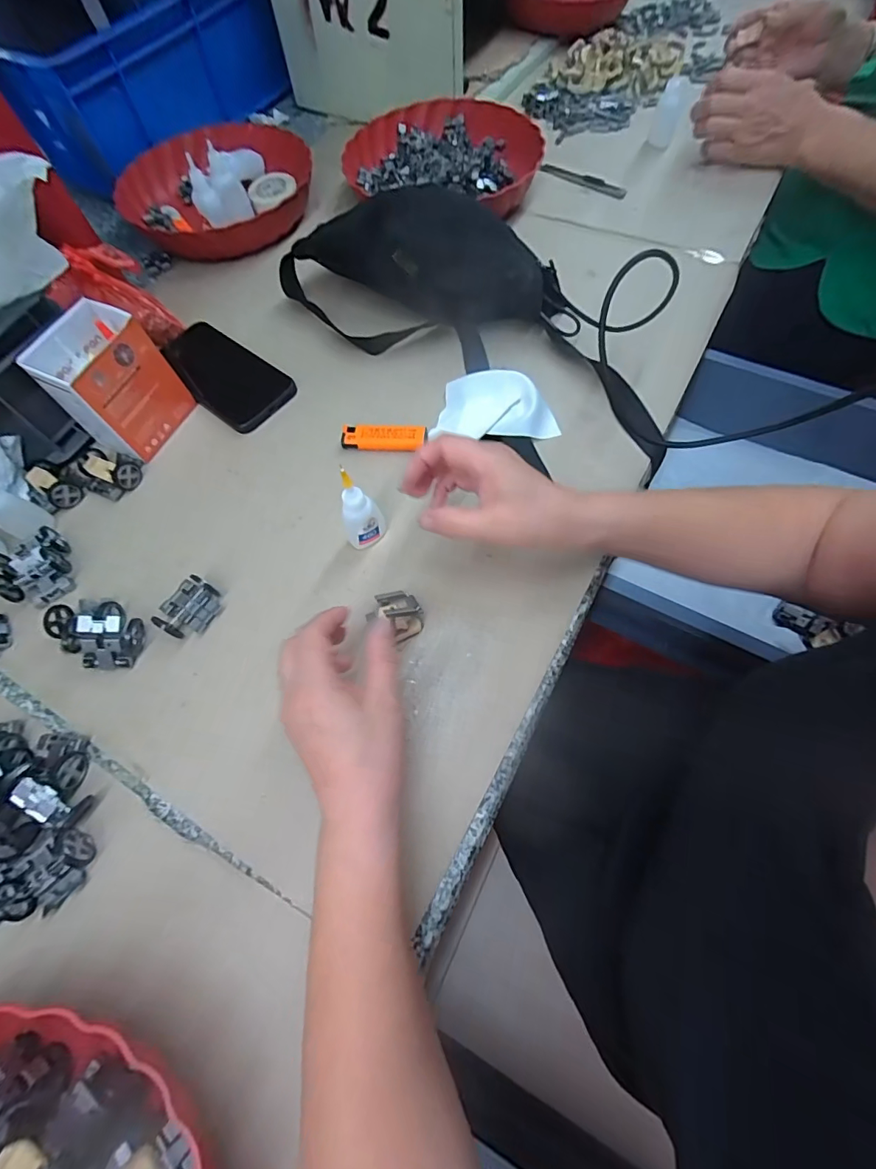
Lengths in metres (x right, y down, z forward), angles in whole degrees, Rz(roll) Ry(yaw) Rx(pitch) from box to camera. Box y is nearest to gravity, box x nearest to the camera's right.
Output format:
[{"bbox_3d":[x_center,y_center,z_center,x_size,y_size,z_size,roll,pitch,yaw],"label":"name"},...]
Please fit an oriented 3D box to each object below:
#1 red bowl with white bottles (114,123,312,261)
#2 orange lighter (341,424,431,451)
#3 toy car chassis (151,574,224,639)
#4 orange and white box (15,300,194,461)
[{"bbox_3d":[-0.283,-0.524,0.596,0.226,0.066,0.234,-41,69,-13],"label":"red bowl with white bottles"},{"bbox_3d":[-0.052,-0.141,0.439,0.081,0.011,0.022,2,66,6],"label":"orange lighter"},{"bbox_3d":[-0.205,0.018,0.376,0.041,0.020,0.048,26,71,15],"label":"toy car chassis"},{"bbox_3d":[-0.302,-0.189,0.434,0.073,0.102,0.088,26,71,15],"label":"orange and white box"}]

